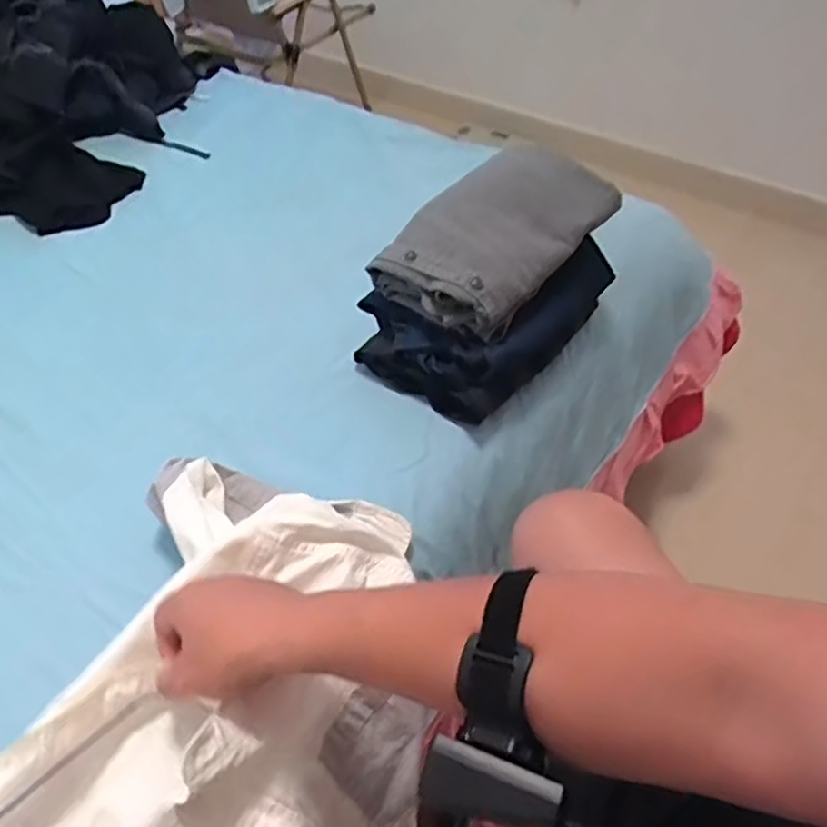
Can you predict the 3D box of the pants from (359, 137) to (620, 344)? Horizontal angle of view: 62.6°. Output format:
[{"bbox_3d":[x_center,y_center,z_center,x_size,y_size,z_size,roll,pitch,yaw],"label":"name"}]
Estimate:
[{"bbox_3d":[0.096,-0.201,0.756,0.160,0.090,0.251,34,53,27],"label":"pants"}]

